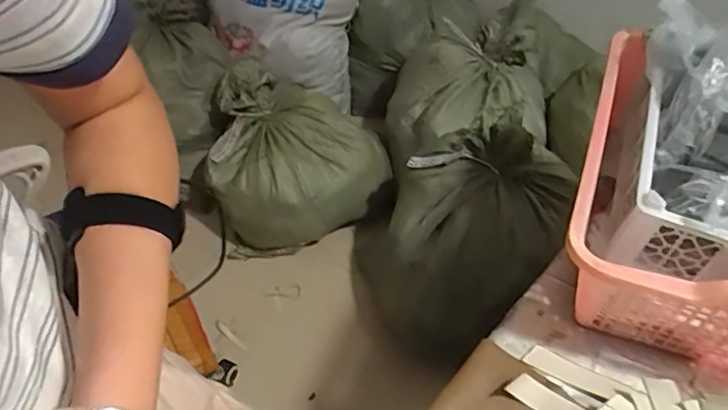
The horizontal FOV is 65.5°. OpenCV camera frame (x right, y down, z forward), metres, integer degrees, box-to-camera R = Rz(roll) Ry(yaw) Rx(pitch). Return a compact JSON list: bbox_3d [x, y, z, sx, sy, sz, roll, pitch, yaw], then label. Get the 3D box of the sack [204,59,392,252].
[{"bbox_3d":[-0.224,-0.118,1.628,0.517,0.329,0.401,29,53,24],"label":"sack"}]

